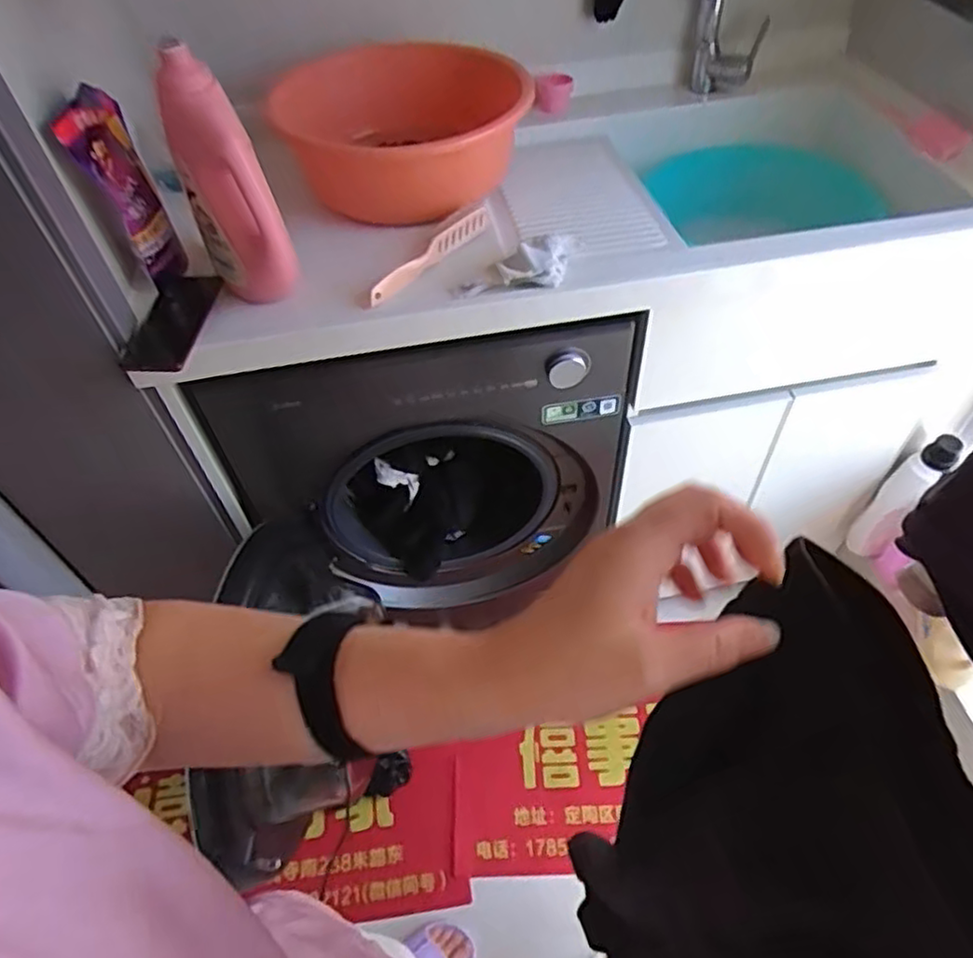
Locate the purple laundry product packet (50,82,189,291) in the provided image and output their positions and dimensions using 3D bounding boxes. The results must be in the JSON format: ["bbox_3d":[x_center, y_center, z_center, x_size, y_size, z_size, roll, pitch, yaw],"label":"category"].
[{"bbox_3d":[-0.398,-0.319,0.773,0.020,0.215,0.090,1,56,12],"label":"purple laundry product packet"}]

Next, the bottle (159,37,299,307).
[{"bbox_3d":[-0.274,-0.304,0.731,0.083,0.274,0.067,-25,54,-15],"label":"bottle"}]

